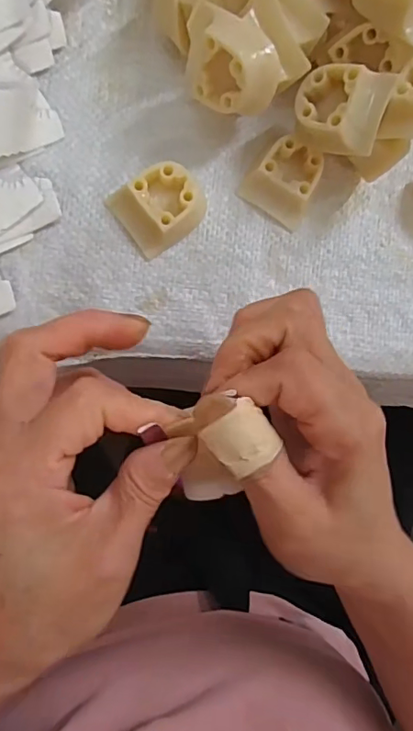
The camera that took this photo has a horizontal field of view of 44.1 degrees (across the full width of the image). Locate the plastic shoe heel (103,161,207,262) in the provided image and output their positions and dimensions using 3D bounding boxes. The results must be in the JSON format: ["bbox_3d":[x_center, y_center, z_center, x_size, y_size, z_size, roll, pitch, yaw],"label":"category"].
[{"bbox_3d":[-0.022,-0.082,0.260,0.044,0.017,0.036,-35,94,-9],"label":"plastic shoe heel"}]

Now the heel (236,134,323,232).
[{"bbox_3d":[0.043,-0.098,0.272,0.036,0.016,0.036,35,83,-7],"label":"heel"}]

